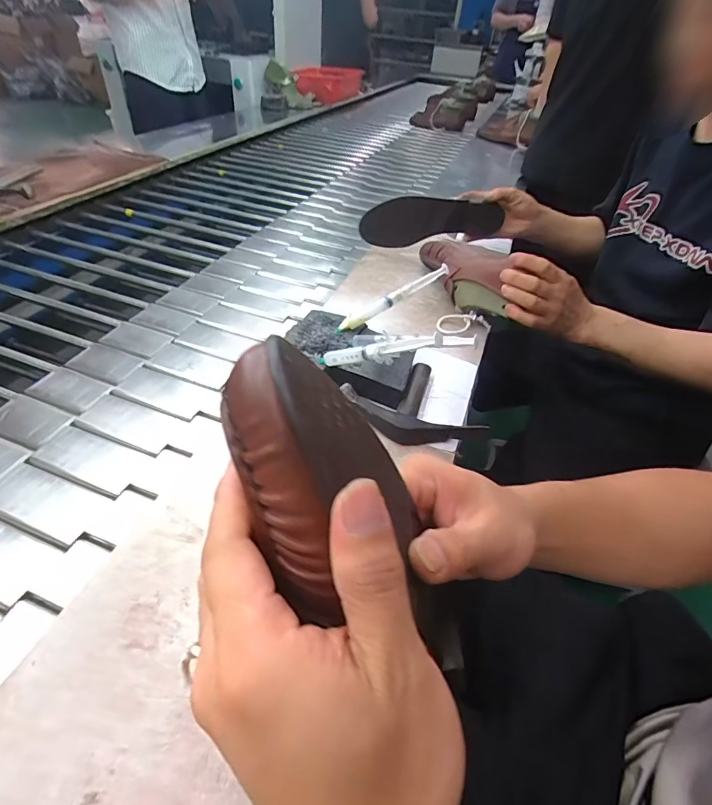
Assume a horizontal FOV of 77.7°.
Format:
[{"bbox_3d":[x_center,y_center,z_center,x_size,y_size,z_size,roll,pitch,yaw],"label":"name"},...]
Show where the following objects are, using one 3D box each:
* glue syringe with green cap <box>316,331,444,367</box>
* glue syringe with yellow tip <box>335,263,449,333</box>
[{"bbox_3d":[0.017,-0.055,0.471,0.162,0.017,0.016,-5,32,40],"label":"glue syringe with green cap"},{"bbox_3d":[0.047,-0.134,0.575,0.163,0.020,0.013,-30,49,2],"label":"glue syringe with yellow tip"}]

